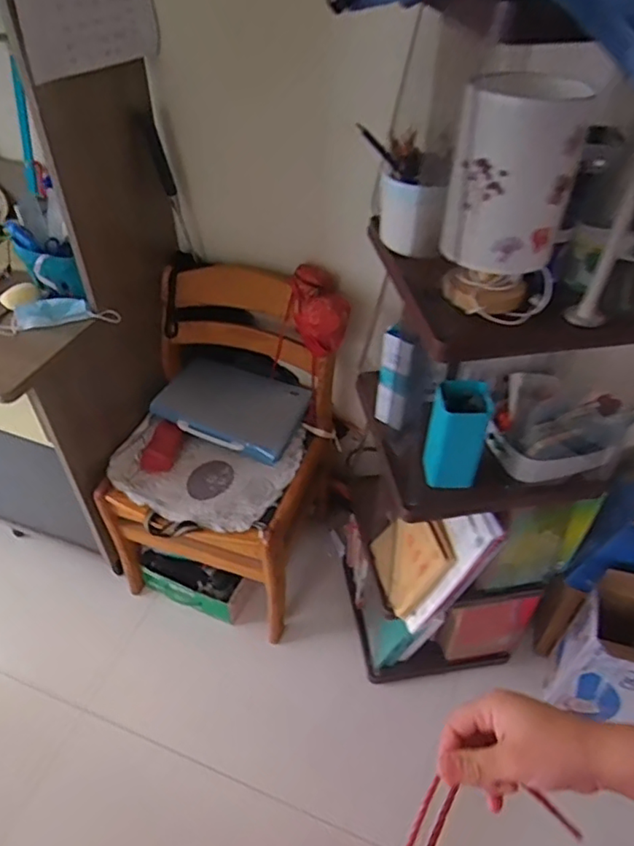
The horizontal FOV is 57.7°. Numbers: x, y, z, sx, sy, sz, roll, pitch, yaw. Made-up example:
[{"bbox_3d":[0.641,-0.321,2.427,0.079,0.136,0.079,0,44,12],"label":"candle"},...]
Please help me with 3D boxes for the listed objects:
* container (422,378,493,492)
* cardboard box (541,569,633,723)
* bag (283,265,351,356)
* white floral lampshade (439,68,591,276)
[{"bbox_3d":[0.221,0.020,0.914,0.087,0.170,0.076,11,45,10],"label":"container"},{"bbox_3d":[0.646,0.485,1.213,0.214,0.346,0.164,16,46,15],"label":"cardboard box"},{"bbox_3d":[-0.001,-0.234,1.255,0.138,0.170,0.106,26,49,23],"label":"bag"},{"bbox_3d":[0.213,-0.273,0.631,0.126,0.184,0.142,13,45,13],"label":"white floral lampshade"}]

